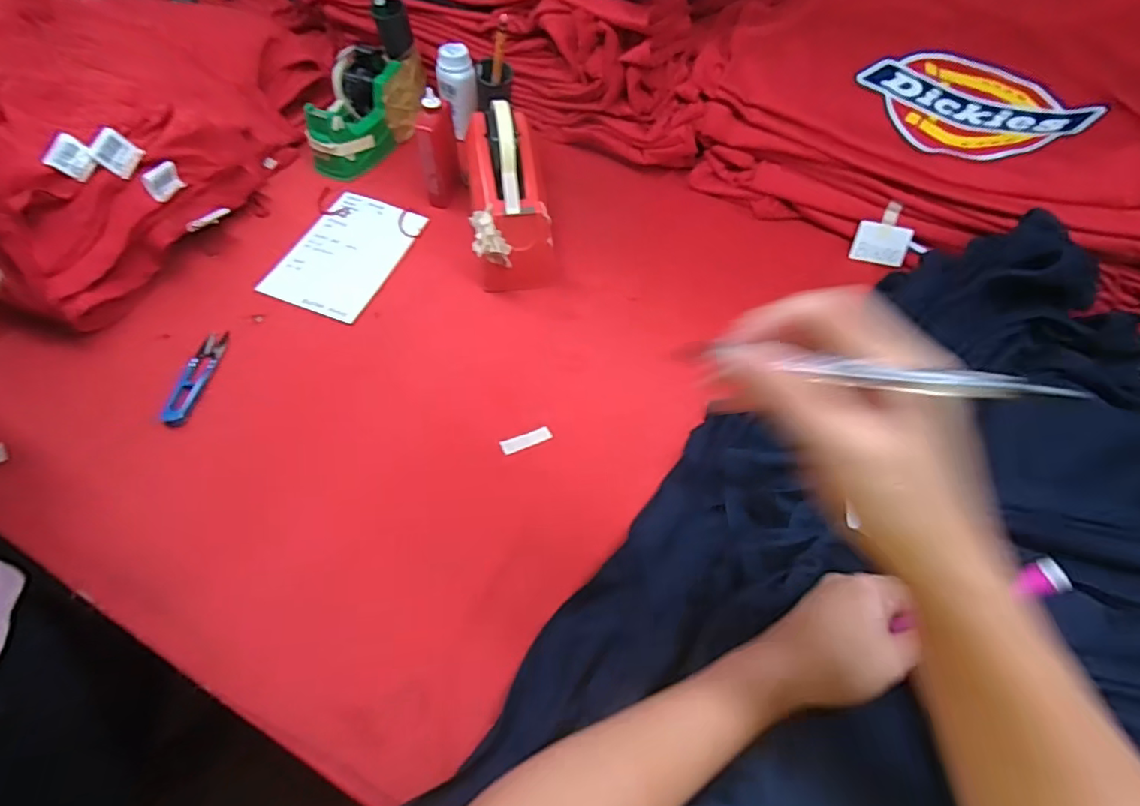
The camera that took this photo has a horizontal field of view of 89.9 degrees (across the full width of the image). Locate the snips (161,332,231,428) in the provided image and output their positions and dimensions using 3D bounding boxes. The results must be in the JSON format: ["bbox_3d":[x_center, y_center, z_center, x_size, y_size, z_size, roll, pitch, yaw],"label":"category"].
[{"bbox_3d":[-0.338,-0.024,0.515,0.022,0.015,0.102,12,54,-14],"label":"snips"}]

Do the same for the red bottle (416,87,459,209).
[{"bbox_3d":[-0.141,-0.271,0.618,0.026,0.110,0.052,13,55,3],"label":"red bottle"}]

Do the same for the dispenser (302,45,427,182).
[{"bbox_3d":[-0.235,-0.354,0.677,0.067,0.084,0.179,21,61,9],"label":"dispenser"}]

